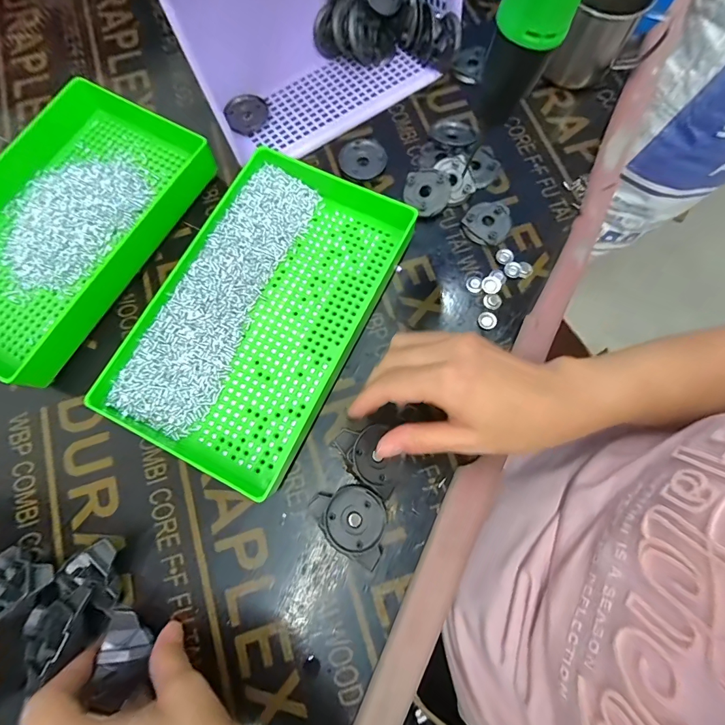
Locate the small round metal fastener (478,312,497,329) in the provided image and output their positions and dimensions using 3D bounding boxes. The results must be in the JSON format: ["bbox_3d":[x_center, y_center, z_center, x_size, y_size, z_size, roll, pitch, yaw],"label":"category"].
[{"bbox_3d":[0.102,-0.035,0.309,0.015,0.004,0.014,0,75,1],"label":"small round metal fastener"}]

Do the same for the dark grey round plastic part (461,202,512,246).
[{"bbox_3d":[0.110,-0.122,0.331,0.042,0.006,0.038,-35,77,-7],"label":"dark grey round plastic part"}]

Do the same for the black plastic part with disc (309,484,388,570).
[{"bbox_3d":[-0.009,0.108,0.263,0.055,0.011,0.045,25,51,1],"label":"black plastic part with disc"}]

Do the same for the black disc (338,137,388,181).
[{"bbox_3d":[0.001,-0.187,0.348,0.042,0.008,0.043,0,75,1],"label":"black disc"}]

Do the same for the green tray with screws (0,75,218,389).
[{"bbox_3d":[-0.261,-0.122,0.325,0.175,0.034,0.258,33,78,9],"label":"green tray with screws"}]

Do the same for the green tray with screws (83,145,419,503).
[{"bbox_3d":[-0.077,-0.041,0.300,0.149,0.037,0.245,26,77,8],"label":"green tray with screws"}]

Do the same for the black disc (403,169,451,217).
[{"bbox_3d":[0.056,-0.149,0.333,0.039,0.012,0.039,0,89,18],"label":"black disc"}]

